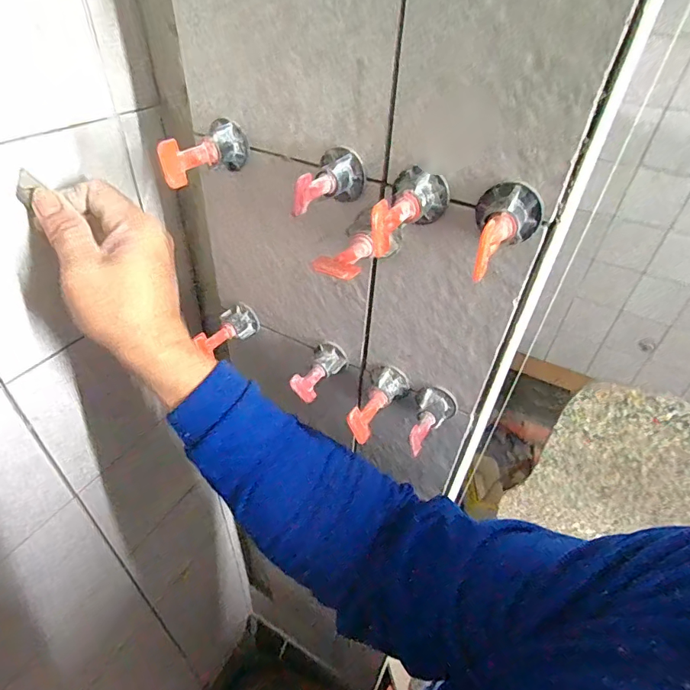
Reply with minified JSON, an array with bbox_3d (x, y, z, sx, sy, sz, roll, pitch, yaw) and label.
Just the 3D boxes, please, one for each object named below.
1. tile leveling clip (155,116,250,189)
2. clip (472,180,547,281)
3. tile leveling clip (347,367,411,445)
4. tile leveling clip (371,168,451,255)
[{"bbox_3d":[-0.087,-0.118,0.274,0.025,0.028,0.058,18,43,15],"label":"tile leveling clip"},{"bbox_3d":[0.077,-0.056,0.210,0.032,0.029,0.051,17,43,14],"label":"clip"},{"bbox_3d":[0.023,0.042,0.320,0.027,0.025,0.059,22,44,20],"label":"tile leveling clip"},{"bbox_3d":[0.034,-0.068,0.225,0.030,0.026,0.058,14,42,11],"label":"tile leveling clip"}]

